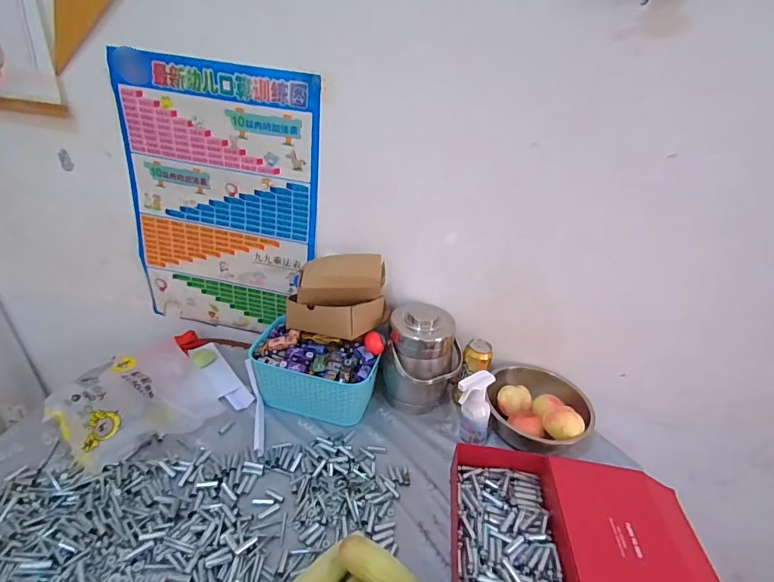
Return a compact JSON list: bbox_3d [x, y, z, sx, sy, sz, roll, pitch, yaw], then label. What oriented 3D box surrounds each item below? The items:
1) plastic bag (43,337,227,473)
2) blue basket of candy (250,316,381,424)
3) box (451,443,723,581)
[{"bbox_3d":[-0.538,0.214,0.919,0.280,0.105,0.283,23,33,29],"label":"plastic bag"},{"bbox_3d":[-0.163,0.180,0.990,0.276,0.157,0.157,10,29,7],"label":"blue basket of candy"},{"bbox_3d":[0.323,0.431,0.718,0.416,0.082,0.323,8,29,3],"label":"box"}]

